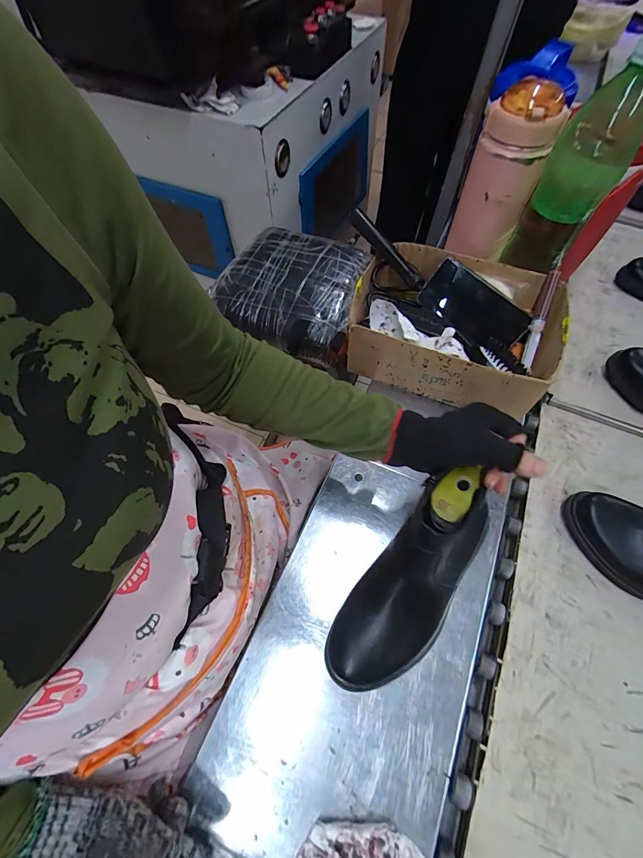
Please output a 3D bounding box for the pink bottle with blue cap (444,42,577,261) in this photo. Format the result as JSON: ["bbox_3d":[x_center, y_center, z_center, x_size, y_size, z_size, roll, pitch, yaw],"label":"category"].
[{"bbox_3d":[0.256,-0.364,0.494,0.093,0.219,0.096,21,63,14],"label":"pink bottle with blue cap"}]

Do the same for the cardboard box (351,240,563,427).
[{"bbox_3d":[0.191,-0.155,0.519,0.284,0.095,0.201,20,63,13],"label":"cardboard box"}]

